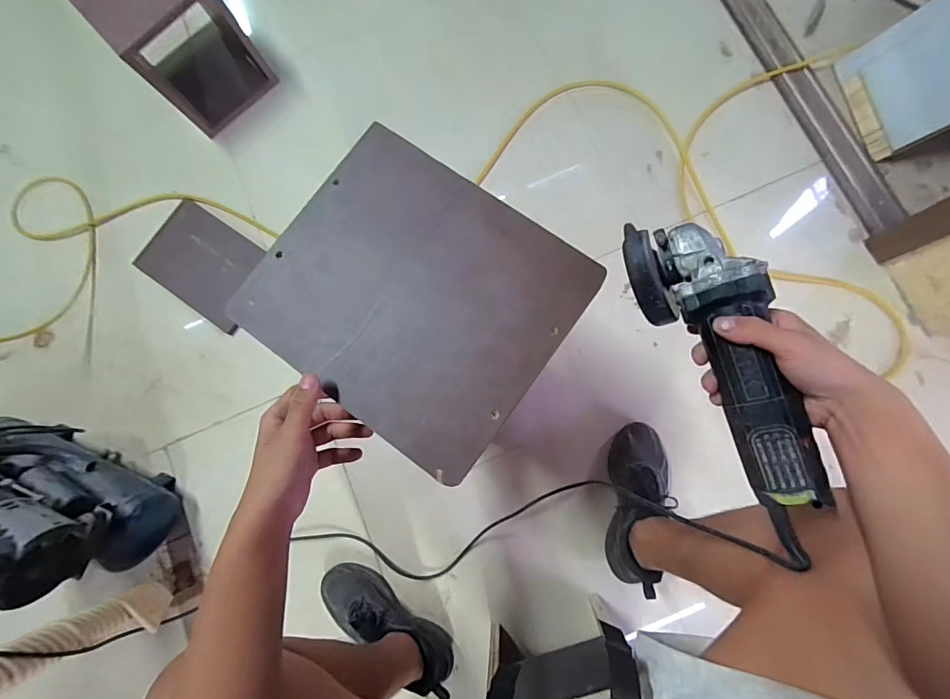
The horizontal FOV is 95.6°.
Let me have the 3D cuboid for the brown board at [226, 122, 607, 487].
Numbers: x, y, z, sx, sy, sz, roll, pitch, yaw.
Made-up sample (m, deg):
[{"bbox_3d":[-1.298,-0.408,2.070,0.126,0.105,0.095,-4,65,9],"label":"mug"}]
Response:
[{"bbox_3d":[-0.061,-0.055,0.432,0.294,0.013,0.254,35,85,8],"label":"brown board"}]

